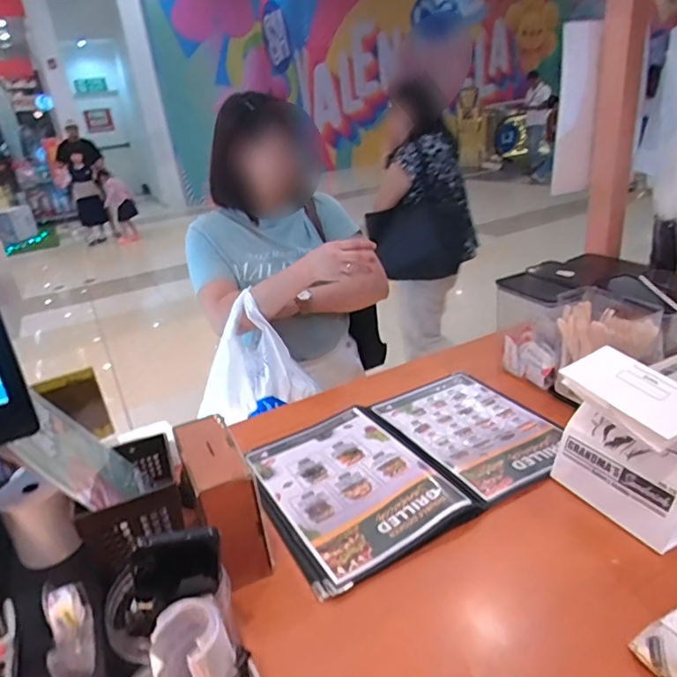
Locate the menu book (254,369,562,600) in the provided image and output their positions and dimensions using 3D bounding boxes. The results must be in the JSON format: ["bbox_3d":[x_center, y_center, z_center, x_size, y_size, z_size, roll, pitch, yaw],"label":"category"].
[{"bbox_3d":[0.106,0.175,0.815,0.456,0.027,0.318,-18,28,-25],"label":"menu book"}]

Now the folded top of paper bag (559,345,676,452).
[{"bbox_3d":[0.351,0.065,0.623,0.080,0.026,0.154,-30,35,-6],"label":"folded top of paper bag"}]

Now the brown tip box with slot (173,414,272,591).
[{"bbox_3d":[-0.145,0.197,0.652,0.068,0.149,0.164,-15,27,-20],"label":"brown tip box with slot"}]

